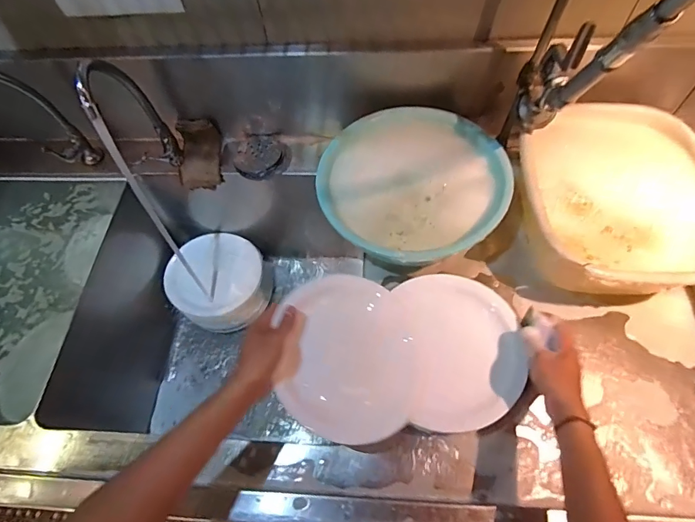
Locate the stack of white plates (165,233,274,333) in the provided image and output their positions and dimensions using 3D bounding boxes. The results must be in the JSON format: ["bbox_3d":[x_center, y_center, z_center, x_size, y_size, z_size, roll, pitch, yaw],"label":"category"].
[{"bbox_3d":[-0.322,0.060,1.048,0.228,0.105,0.231,-19,62,-6],"label":"stack of white plates"}]

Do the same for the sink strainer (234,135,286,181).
[{"bbox_3d":[-0.190,-0.233,0.886,0.105,0.029,0.102,-2,62,3],"label":"sink strainer"}]

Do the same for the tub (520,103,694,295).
[{"bbox_3d":[0.428,-0.095,0.682,0.274,0.137,0.332,-1,62,4],"label":"tub"}]

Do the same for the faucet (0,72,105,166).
[{"bbox_3d":[-0.640,-0.257,0.774,0.086,0.307,0.181,30,68,18],"label":"faucet"}]

